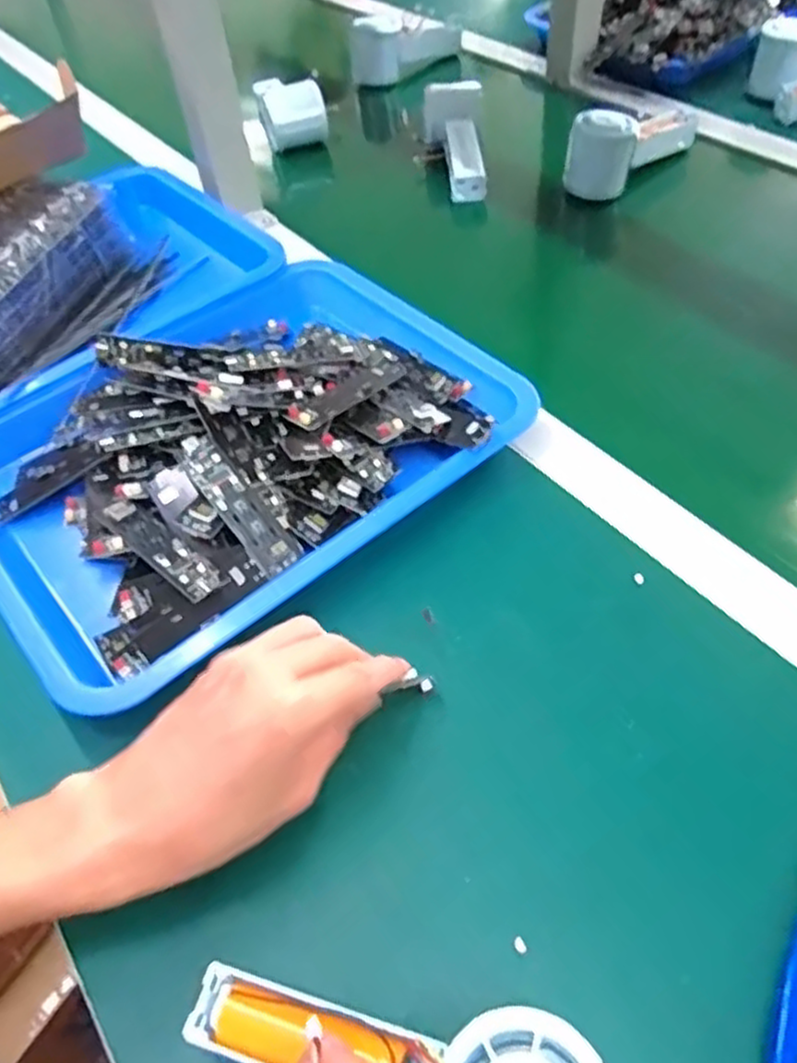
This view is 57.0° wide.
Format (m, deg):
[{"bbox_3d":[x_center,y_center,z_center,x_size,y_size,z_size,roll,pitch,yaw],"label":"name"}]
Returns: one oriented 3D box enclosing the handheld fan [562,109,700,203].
[{"bbox_3d":[0.232,-0.369,0.689,0.176,0.064,0.060,-31,55,-18],"label":"handheld fan"}]

